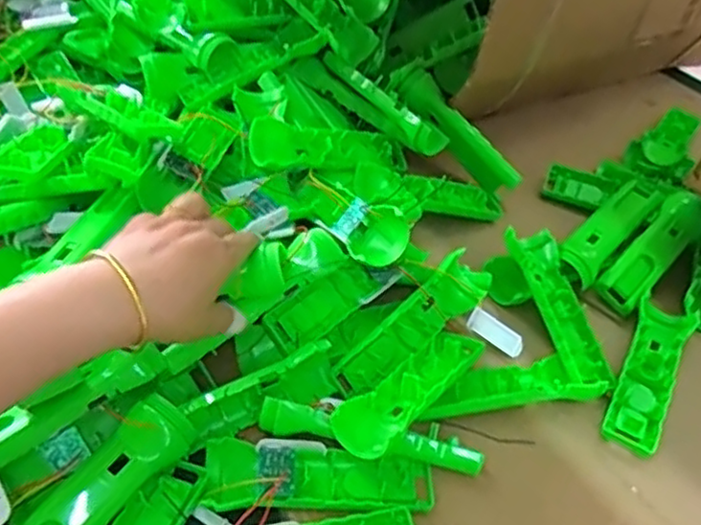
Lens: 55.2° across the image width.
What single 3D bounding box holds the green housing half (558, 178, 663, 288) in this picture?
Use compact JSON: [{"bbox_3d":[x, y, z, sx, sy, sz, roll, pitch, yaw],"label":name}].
[{"bbox_3d":[0.261,-0.035,0.675,0.042,0.020,0.157,36,53,25],"label":"green housing half"}]

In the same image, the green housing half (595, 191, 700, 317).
[{"bbox_3d":[0.303,-0.014,0.663,0.043,0.027,0.175,36,53,25],"label":"green housing half"}]

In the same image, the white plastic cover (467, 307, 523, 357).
[{"bbox_3d":[0.127,0.061,0.585,0.057,0.008,0.024,36,73,-10],"label":"white plastic cover"}]

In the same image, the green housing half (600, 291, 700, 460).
[{"bbox_3d":[0.258,0.096,0.581,0.046,0.024,0.152,24,49,16],"label":"green housing half"}]

